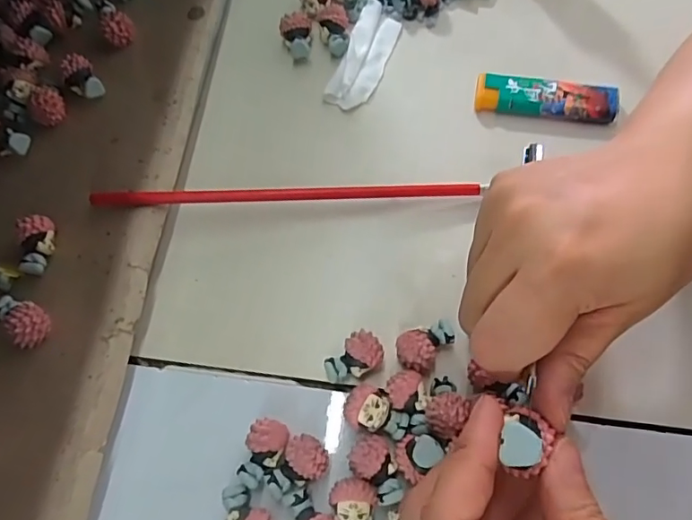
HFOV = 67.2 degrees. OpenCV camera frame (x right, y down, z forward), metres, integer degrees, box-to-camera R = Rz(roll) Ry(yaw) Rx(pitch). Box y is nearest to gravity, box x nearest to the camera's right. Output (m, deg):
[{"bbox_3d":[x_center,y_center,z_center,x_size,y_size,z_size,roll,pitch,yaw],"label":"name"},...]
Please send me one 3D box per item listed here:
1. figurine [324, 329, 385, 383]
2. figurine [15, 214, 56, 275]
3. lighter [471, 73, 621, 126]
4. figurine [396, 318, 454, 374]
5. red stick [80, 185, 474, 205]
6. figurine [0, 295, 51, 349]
[{"bbox_3d":[0.003,0.046,0.249,0.028,0.018,0.019,-20,70,-4],"label":"figurine"},{"bbox_3d":[-0.156,-0.007,0.262,0.014,0.017,0.027,-2,69,3],"label":"figurine"},{"bbox_3d":[0.115,-0.092,0.301,0.077,0.016,0.021,9,70,7],"label":"lighter"},{"bbox_3d":[0.038,0.039,0.249,0.028,0.018,0.019,-43,73,-12],"label":"figurine"},{"bbox_3d":[-0.031,-0.034,0.280,0.202,0.010,0.006,-3,69,2],"label":"red stick"},{"bbox_3d":[-0.156,0.028,0.247,0.030,0.017,0.018,30,74,14],"label":"figurine"}]

